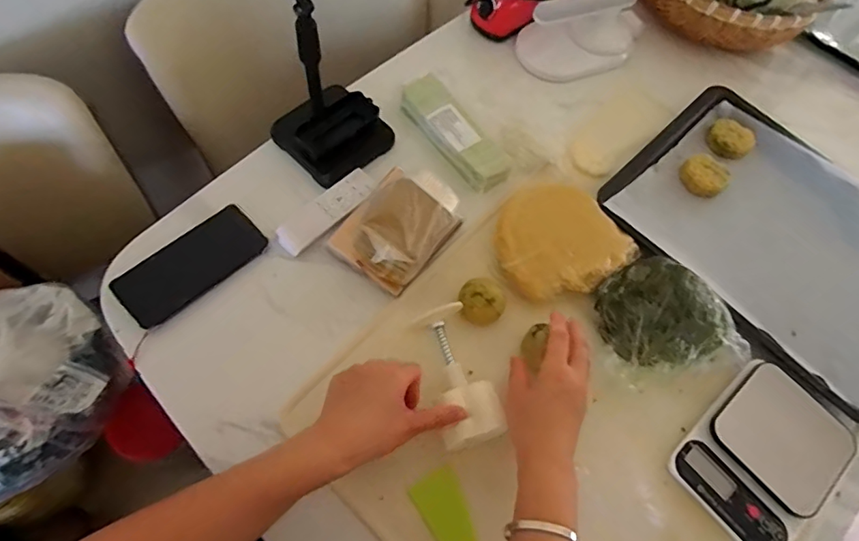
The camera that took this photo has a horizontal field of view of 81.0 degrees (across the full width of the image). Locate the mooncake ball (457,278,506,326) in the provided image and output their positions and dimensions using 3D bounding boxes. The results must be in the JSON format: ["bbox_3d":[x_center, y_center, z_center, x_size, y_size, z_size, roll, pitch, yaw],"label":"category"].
[{"bbox_3d":[0.060,0.036,0.580,0.052,0.038,0.051,2,66,-5],"label":"mooncake ball"}]

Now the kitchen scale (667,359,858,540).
[{"bbox_3d":[0.352,0.195,0.529,0.168,0.026,0.132,-39,75,-20],"label":"kitchen scale"}]

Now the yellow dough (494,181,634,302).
[{"bbox_3d":[0.152,-0.035,0.615,0.145,0.034,0.142,2,66,-5],"label":"yellow dough"}]

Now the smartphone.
[{"bbox_3d":[-0.269,-0.009,0.570,0.159,0.013,0.075,-41,76,-21],"label":"smartphone"}]

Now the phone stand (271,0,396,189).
[{"bbox_3d":[-0.122,-0.226,0.564,0.116,0.253,0.124,43,69,13],"label":"phone stand"}]

